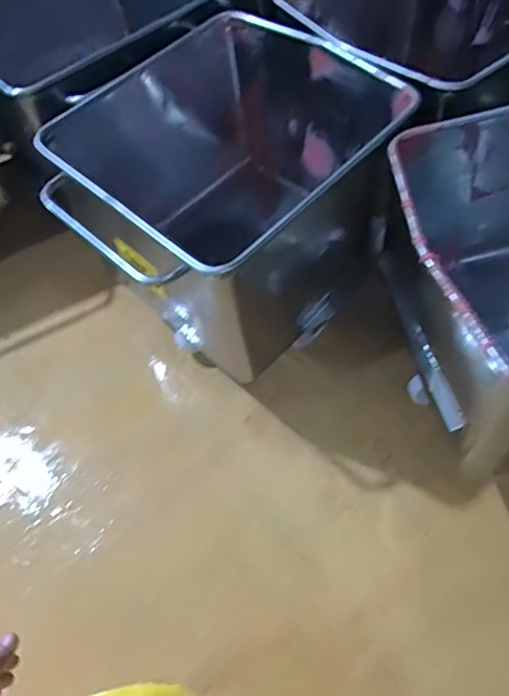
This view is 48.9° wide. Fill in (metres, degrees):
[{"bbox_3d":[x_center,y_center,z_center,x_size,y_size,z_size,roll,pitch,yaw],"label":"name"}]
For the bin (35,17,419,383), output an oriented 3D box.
[{"bbox_3d":[-0.081,-0.373,1.546,0.739,0.631,0.807,34,67,23],"label":"bin"}]

